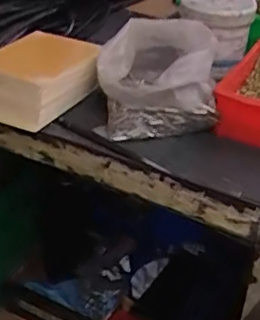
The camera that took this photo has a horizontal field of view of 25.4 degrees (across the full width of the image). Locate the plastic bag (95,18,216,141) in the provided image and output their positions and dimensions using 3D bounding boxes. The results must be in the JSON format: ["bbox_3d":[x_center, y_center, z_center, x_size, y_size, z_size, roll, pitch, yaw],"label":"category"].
[{"bbox_3d":[0.026,-0.103,0.679,0.128,0.095,0.140,0,32,-7],"label":"plastic bag"}]

